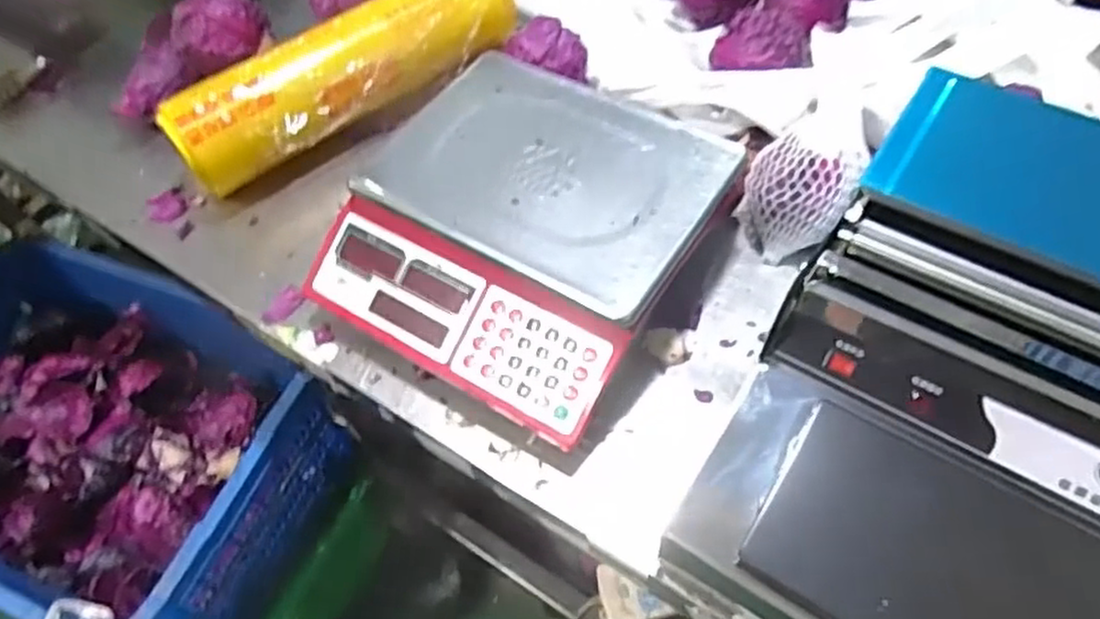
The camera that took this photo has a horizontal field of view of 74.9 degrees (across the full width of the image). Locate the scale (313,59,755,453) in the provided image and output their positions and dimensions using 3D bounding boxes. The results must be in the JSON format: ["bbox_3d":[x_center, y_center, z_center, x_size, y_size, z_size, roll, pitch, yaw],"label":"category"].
[{"bbox_3d":[-0.022,-0.075,0.655,0.303,0.094,0.299,26,61,21],"label":"scale"}]

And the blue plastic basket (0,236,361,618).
[{"bbox_3d":[-0.608,0.189,1.017,0.565,0.264,0.436,17,58,15],"label":"blue plastic basket"}]

